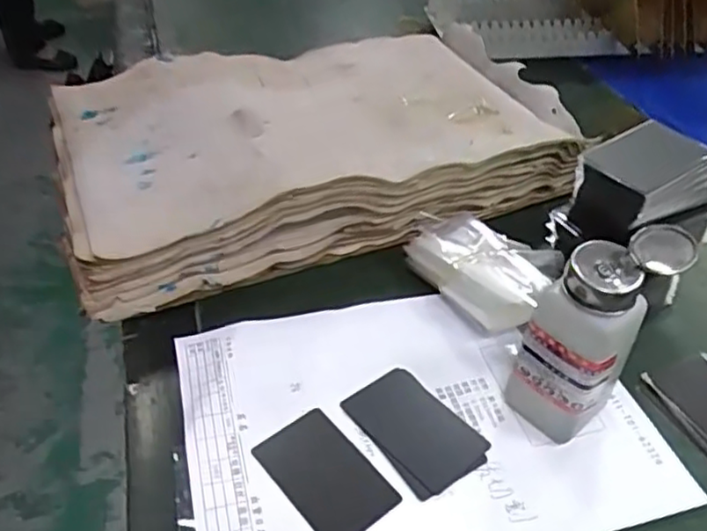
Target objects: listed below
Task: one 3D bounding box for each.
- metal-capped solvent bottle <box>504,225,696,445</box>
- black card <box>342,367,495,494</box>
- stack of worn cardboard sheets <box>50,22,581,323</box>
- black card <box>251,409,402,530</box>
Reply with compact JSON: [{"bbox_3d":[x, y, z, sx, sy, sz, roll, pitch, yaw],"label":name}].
[{"bbox_3d":[0.147,0.044,0.410,0.074,0.139,0.060,-23,47,-26],"label":"metal-capped solvent bottle"},{"bbox_3d":[0.041,0.107,0.442,0.054,0.004,0.089,-31,52,-31],"label":"black card"},{"bbox_3d":[-0.034,-0.119,0.616,0.448,0.085,0.254,-16,45,-21],"label":"stack of worn cardboard sheets"},{"bbox_3d":[-0.017,0.127,0.403,0.053,0.004,0.083,-28,50,-30],"label":"black card"}]

